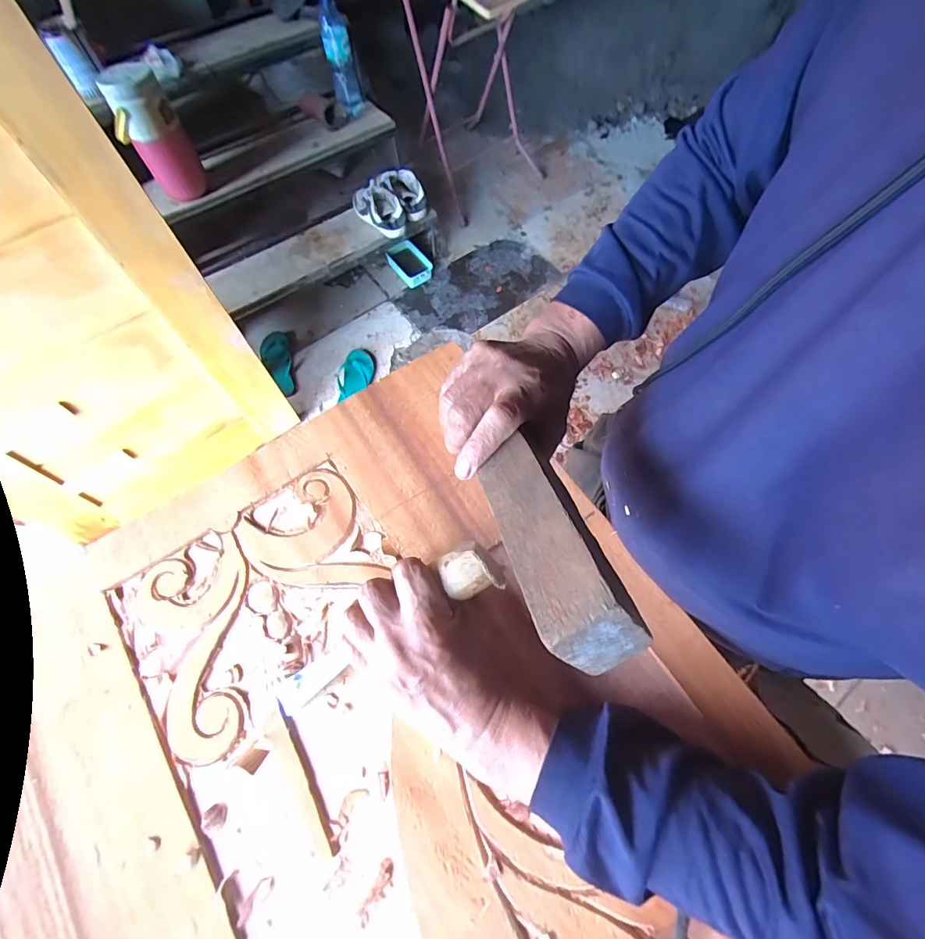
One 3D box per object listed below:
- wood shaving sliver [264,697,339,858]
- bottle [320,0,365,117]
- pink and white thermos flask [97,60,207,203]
[{"bbox_3d":[-0.126,0.236,0.344,0.021,0.004,0.110,-27,70,-11],"label":"wood shaving sliver"},{"bbox_3d":[-0.356,-1.211,1.325,0.087,0.250,0.100,-11,68,-5],"label":"bottle"},{"bbox_3d":[-0.758,-0.825,1.113,0.140,0.256,0.129,-30,70,-12],"label":"pink and white thermos flask"}]

